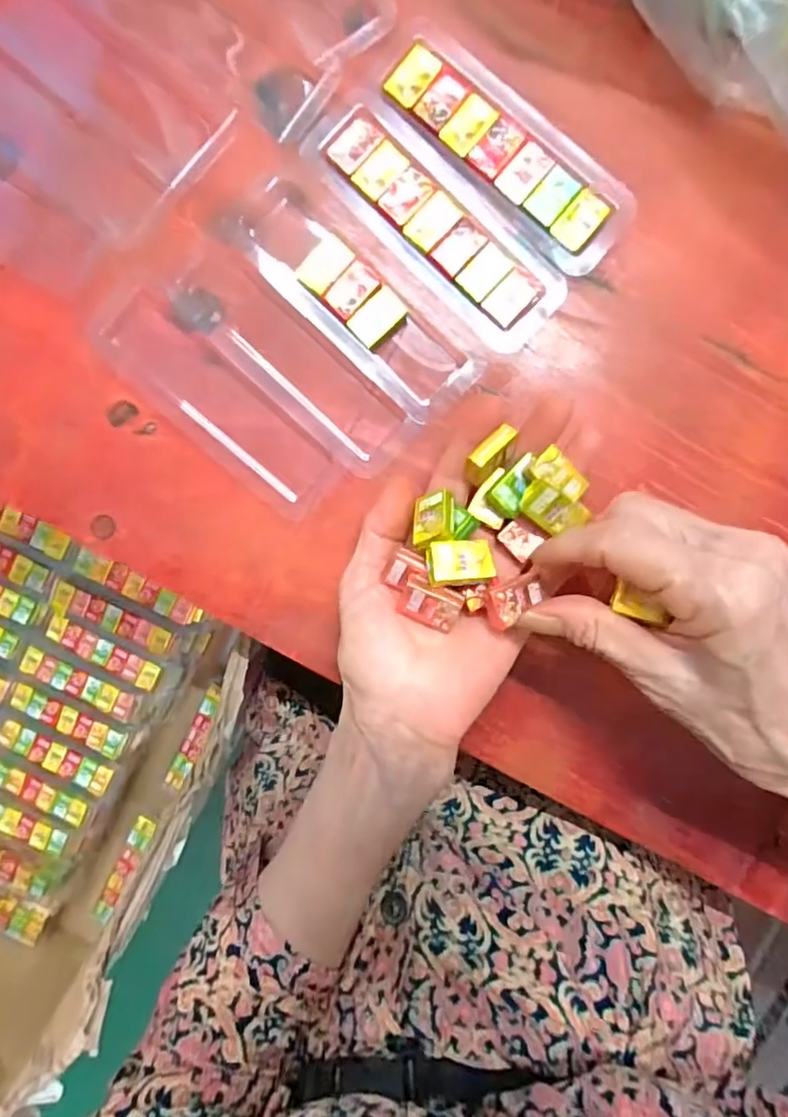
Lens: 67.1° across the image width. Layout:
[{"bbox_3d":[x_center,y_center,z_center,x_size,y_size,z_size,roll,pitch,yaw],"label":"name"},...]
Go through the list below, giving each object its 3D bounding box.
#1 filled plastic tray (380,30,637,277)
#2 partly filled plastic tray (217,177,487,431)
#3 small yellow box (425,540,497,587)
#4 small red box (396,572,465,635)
[{"bbox_3d":[0.053,-0.189,0.281,0.129,0.016,0.043,40,90,0],"label":"filled plastic tray"},{"bbox_3d":[-0.022,-0.123,0.284,0.139,0.010,0.044,43,90,0],"label":"partly filled plastic tray"},{"bbox_3d":[0.027,0.001,0.240,0.027,0.007,0.017,-7,90,0],"label":"small yellow box"},{"bbox_3d":[0.015,0.018,0.247,0.023,0.008,0.017,23,120,-1],"label":"small red box"}]

